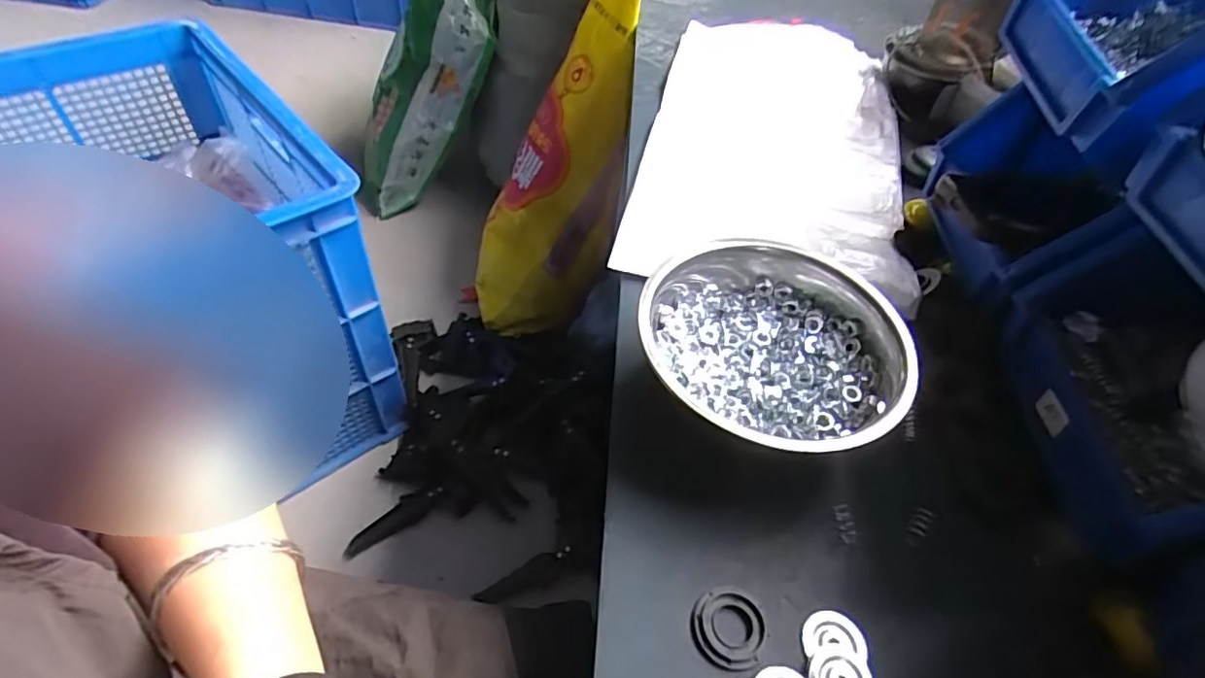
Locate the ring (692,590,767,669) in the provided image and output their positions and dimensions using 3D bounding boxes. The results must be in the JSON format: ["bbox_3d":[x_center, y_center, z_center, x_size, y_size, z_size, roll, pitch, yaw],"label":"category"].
[{"bbox_3d":[0.072,0.167,0.345,0.040,0.004,0.043,3,49,-4],"label":"ring"}]

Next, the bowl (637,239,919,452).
[{"bbox_3d":[0.120,0.016,0.435,0.183,0.073,0.178,3,49,-4],"label":"bowl"}]

